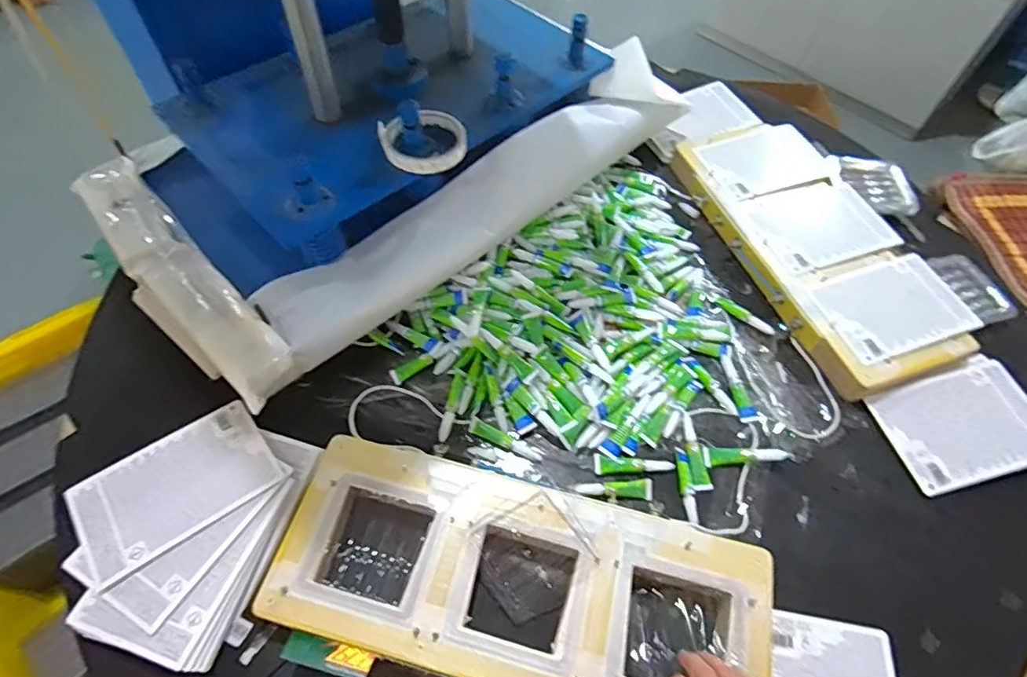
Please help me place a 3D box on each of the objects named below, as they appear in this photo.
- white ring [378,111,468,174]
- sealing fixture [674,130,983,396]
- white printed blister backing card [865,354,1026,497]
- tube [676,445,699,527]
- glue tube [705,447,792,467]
[{"bbox_3d":[-0.100,-0.218,0.605,0.096,0.020,0.084,-4,56,-6],"label":"white ring"},{"bbox_3d":[0.393,-0.135,0.720,0.209,0.038,0.431,-13,58,-12],"label":"sealing fixture"},{"bbox_3d":[0.497,0.094,0.603,0.173,0.007,0.119,-15,61,-5],"label":"white printed blister backing card"},{"bbox_3d":[0.177,0.150,0.559,0.014,0.007,0.076,0,56,-3],"label":"tube"},{"bbox_3d":[0.245,0.123,0.579,0.084,0.017,0.019,0,56,-3],"label":"glue tube"}]

